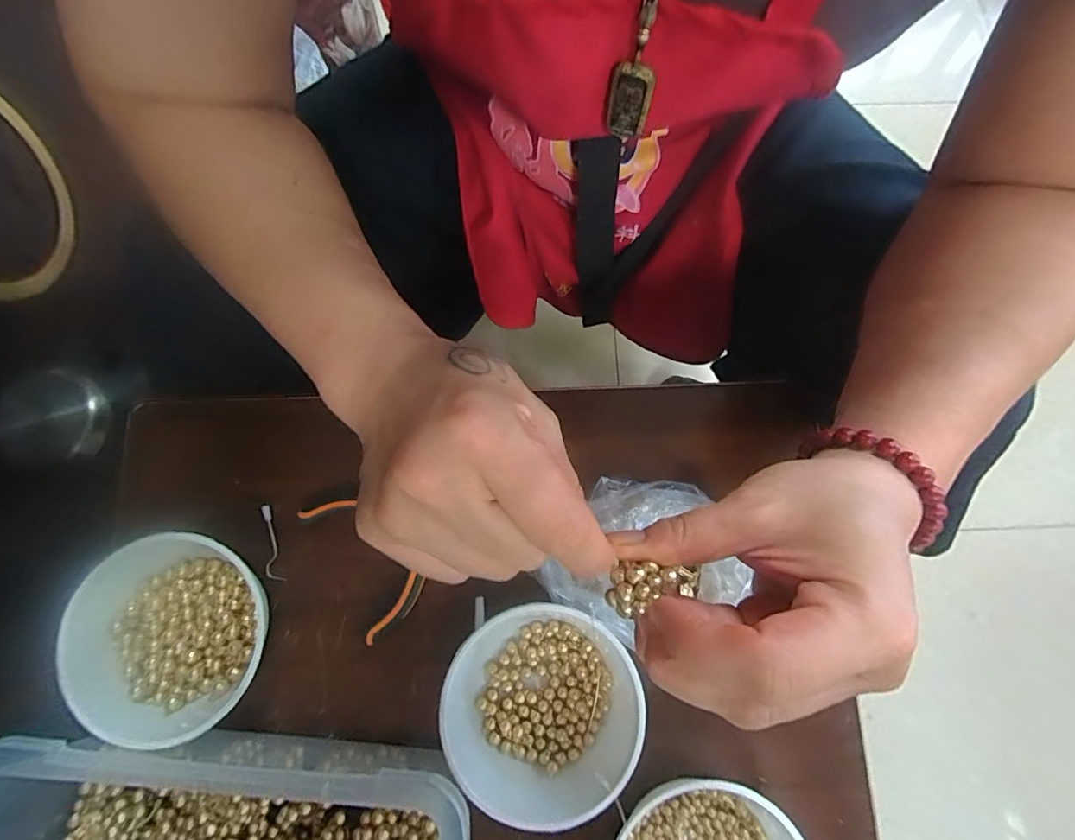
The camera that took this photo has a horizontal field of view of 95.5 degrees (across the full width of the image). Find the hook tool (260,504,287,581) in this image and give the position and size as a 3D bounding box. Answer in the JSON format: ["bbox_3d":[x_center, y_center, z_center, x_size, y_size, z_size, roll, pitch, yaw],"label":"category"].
[{"bbox_3d":[-0.183,0.084,0.333,0.012,0.007,0.053,-15,78,-4],"label":"hook tool"}]

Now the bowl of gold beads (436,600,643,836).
[{"bbox_3d":[0.001,0.172,0.298,0.110,0.049,0.111,0,78,-1],"label":"bowl of gold beads"}]

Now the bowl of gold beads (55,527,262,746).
[{"bbox_3d":[-0.221,0.131,0.302,0.107,0.049,0.113,0,78,-1],"label":"bowl of gold beads"}]

